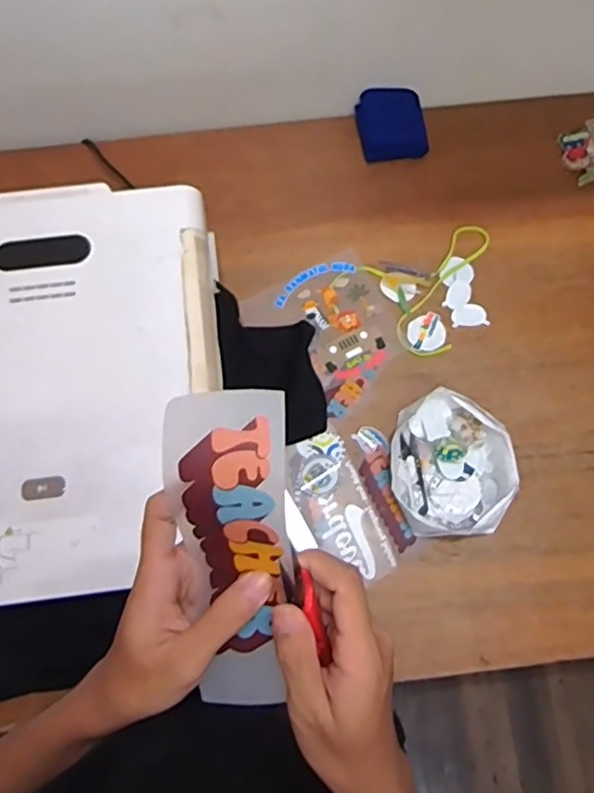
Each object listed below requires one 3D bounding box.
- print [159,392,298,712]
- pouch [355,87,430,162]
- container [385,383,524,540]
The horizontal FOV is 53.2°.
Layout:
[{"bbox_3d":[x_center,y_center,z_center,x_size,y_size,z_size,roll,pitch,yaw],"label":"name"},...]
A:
[{"bbox_3d":[-0.033,0.087,0.322,0.062,0.027,0.179,-3,104,0],"label":"print"},{"bbox_3d":[0.162,-0.462,1.006,0.116,0.041,0.119,-6,73,-1],"label":"pouch"},{"bbox_3d":[0.214,0.093,0.829,0.163,0.045,0.194,-3,73,0],"label":"container"}]

